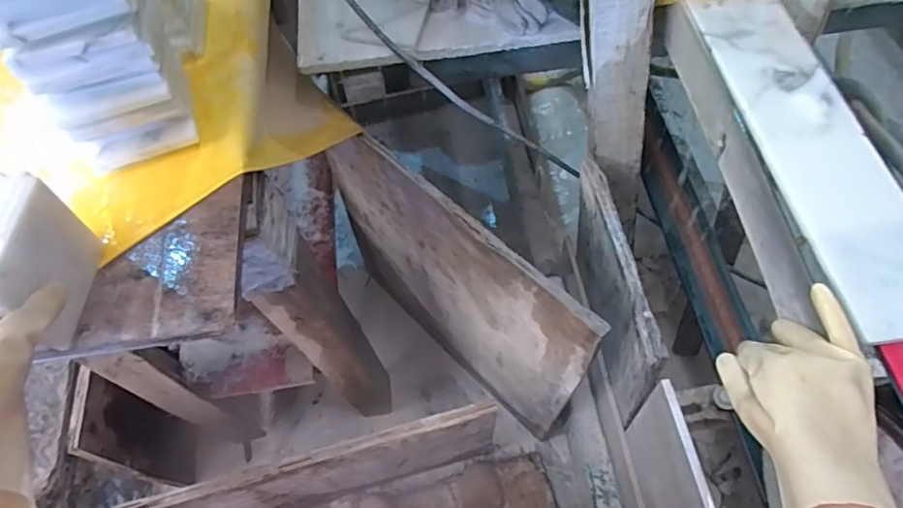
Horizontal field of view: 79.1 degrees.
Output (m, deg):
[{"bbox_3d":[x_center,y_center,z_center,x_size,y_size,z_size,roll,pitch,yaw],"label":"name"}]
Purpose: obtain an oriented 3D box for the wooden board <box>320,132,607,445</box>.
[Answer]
[{"bbox_3d":[-0.015,0.059,0.959,0.557,0.556,0.028,39,68,21],"label":"wooden board"}]

